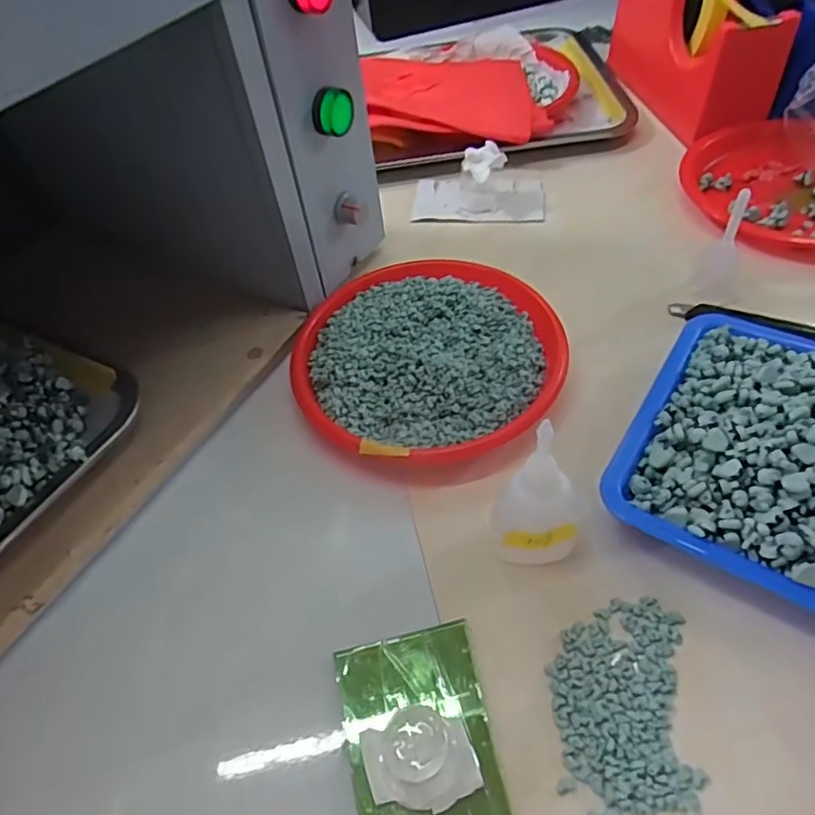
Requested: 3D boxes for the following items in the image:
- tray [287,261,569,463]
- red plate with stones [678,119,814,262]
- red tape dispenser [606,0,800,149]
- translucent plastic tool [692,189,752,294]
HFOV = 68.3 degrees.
[{"bbox_3d":[0.012,-0.037,0.413,0.172,0.031,0.178,-3,51,3],"label":"tray"},{"bbox_3d":[0.323,-0.178,0.491,0.180,0.030,0.141,10,53,13],"label":"red plate with stones"},{"bbox_3d":[0.270,-0.352,0.564,0.060,0.121,0.217,-12,51,-5],"label":"red tape dispenser"},{"bbox_3d":[0.221,-0.115,0.413,0.025,0.078,0.030,23,57,22],"label":"translucent plastic tool"}]

